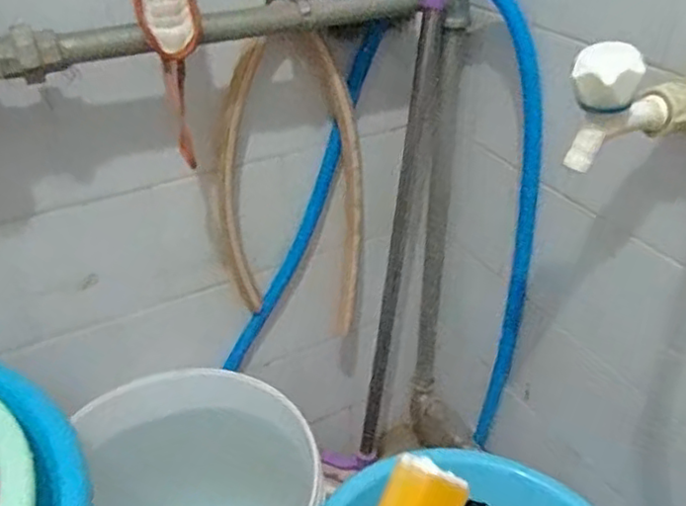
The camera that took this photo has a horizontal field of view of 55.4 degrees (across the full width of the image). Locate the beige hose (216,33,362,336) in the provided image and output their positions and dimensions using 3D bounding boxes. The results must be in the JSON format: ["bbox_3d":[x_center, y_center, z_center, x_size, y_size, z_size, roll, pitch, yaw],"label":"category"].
[{"bbox_3d":[-0.058,-0.059,0.755,0.171,0.373,0.044,-12,34,-15],"label":"beige hose"}]

